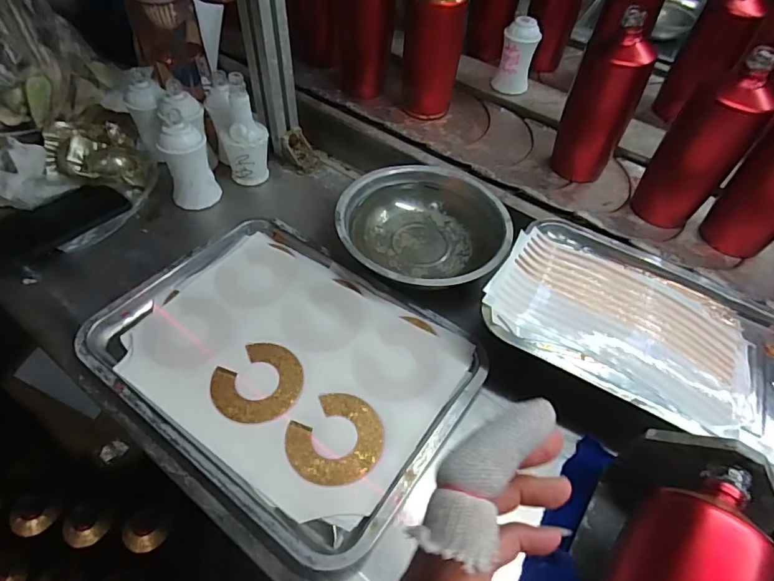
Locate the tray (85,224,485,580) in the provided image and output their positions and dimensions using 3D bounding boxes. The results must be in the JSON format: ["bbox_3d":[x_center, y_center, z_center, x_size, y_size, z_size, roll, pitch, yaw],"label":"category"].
[{"bbox_3d":[-0.098,0.061,0.464,0.339,0.018,0.248,31,54,20],"label":"tray"}]

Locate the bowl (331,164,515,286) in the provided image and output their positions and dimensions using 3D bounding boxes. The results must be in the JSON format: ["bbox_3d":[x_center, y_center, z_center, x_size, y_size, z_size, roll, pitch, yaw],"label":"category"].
[{"bbox_3d":[0.045,-0.072,0.562,0.197,0.072,0.196,-12,57,-3],"label":"bowl"}]

